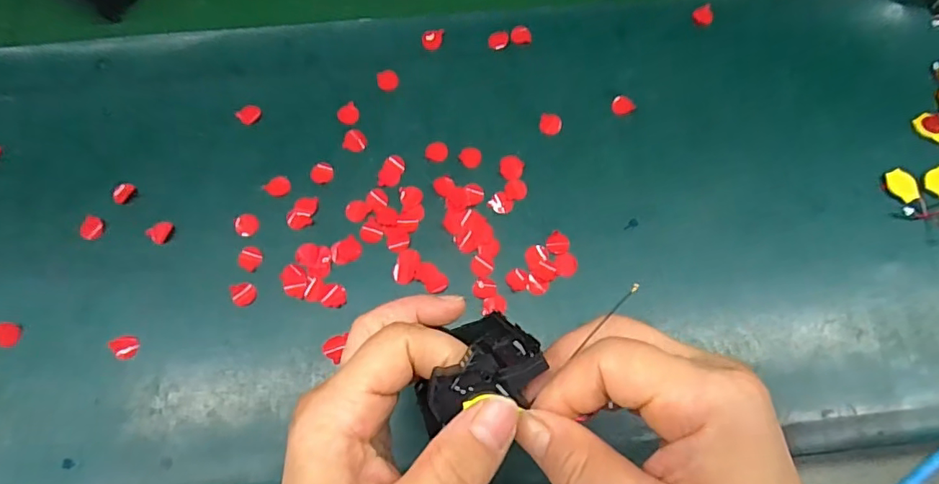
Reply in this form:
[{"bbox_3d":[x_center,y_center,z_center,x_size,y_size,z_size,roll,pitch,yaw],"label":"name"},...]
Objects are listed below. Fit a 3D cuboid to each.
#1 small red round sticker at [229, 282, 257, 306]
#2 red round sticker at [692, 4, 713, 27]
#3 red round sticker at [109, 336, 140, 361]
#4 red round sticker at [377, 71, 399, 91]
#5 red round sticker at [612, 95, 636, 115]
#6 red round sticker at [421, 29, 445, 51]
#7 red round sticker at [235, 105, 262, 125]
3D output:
[{"bbox_3d":[-0.154,0.036,0.350,0.016,0.004,0.017,4,70,-10],"label":"small red round sticker"},{"bbox_3d":[0.194,-0.189,0.427,0.016,0.004,0.022,-1,71,4],"label":"red round sticker"},{"bbox_3d":[-0.226,0.068,0.335,0.021,0.004,0.015,15,72,5],"label":"red round sticker"},{"bbox_3d":[-0.064,-0.127,0.401,0.016,0.004,0.019,-13,72,-5],"label":"red round sticker"},{"bbox_3d":[0.118,-0.106,0.397,0.017,0.004,0.016,-1,77,3],"label":"red round sticker"},{"bbox_3d":[-0.029,-0.165,0.418,0.019,0.004,0.017,-12,92,-9],"label":"red round sticker"},{"bbox_3d":[-0.170,-0.099,0.396,0.017,0.005,0.015,-43,76,-13],"label":"red round sticker"}]

